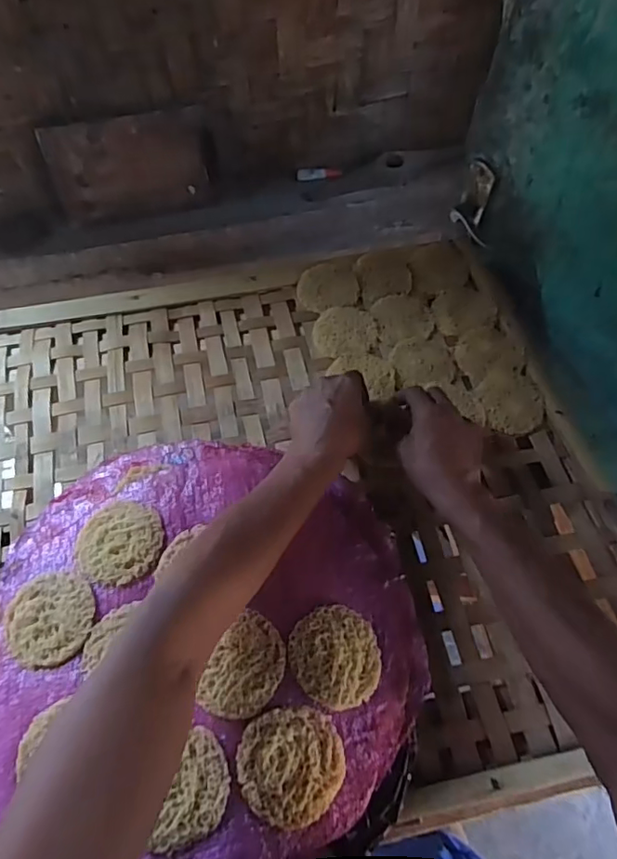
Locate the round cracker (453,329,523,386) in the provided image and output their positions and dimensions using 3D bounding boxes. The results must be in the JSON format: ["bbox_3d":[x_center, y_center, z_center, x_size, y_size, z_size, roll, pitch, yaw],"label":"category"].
[{"bbox_3d":[0.213,-0.092,0.667,0.071,0.006,0.069,0,61,0],"label":"round cracker"}]

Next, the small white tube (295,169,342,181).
[{"bbox_3d":[0.020,-0.466,1.020,0.082,0.019,0.015,-2,61,-1],"label":"small white tube"}]

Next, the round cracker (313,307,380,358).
[{"bbox_3d":[0.047,-0.120,0.690,0.078,0.013,0.071,0,61,0],"label":"round cracker"}]

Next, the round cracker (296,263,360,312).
[{"bbox_3d":[0.025,-0.183,0.725,0.077,0.015,0.074,0,61,0],"label":"round cracker"}]

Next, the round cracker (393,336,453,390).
[{"bbox_3d":[0.137,-0.081,0.665,0.070,0.004,0.069,-6,61,-3],"label":"round cracker"}]

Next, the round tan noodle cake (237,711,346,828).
[{"bbox_3d":[-0.013,0.254,0.419,0.080,0.007,0.075,7,67,-18],"label":"round tan noodle cake"}]

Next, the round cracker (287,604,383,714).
[{"bbox_3d":[0.025,0.188,0.465,0.078,0.008,0.078,11,54,-16],"label":"round cracker"}]

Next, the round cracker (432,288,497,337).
[{"bbox_3d":[0.194,-0.150,0.698,0.077,0.004,0.068,-13,62,-7],"label":"round cracker"}]

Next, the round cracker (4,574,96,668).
[{"bbox_3d":[-0.224,0.160,0.475,0.081,0.004,0.073,12,62,7],"label":"round cracker"}]

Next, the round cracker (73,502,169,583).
[{"bbox_3d":[-0.175,0.104,0.513,0.086,0.014,0.074,19,63,10],"label":"round cracker"}]

